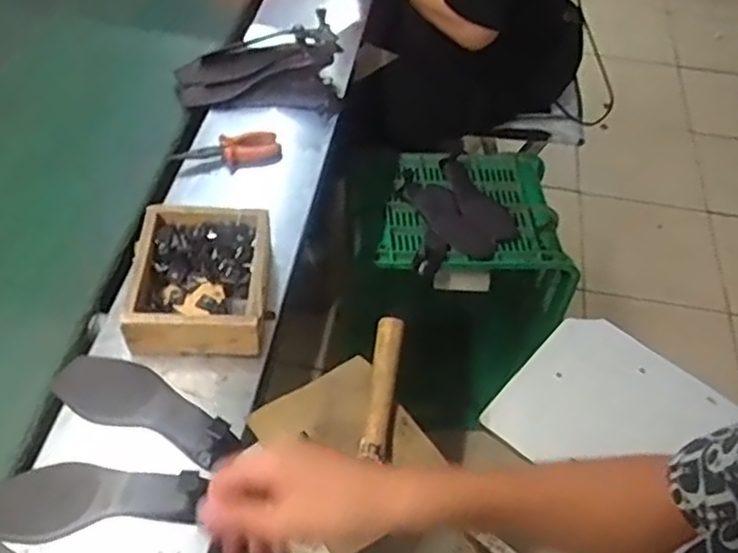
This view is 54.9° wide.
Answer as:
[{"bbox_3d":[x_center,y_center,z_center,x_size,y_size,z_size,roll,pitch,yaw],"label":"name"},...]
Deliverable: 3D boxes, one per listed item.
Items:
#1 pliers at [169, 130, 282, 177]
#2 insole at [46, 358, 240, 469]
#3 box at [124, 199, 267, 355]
[{"bbox_3d":[-0.208,-0.179,1.042,0.160,0.038,0.058,-13,53,-15],"label":"pliers"},{"bbox_3d":[-0.239,0.131,0.760,0.216,0.047,0.073,22,52,13],"label":"insole"},{"bbox_3d":[-0.198,0.001,0.849,0.156,0.056,0.184,3,51,-3],"label":"box"}]

